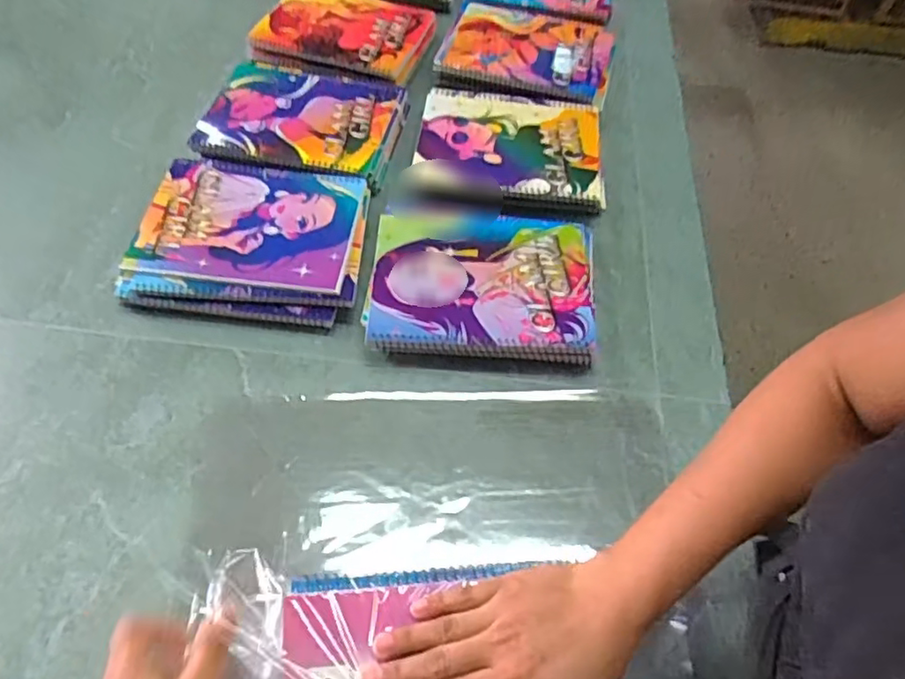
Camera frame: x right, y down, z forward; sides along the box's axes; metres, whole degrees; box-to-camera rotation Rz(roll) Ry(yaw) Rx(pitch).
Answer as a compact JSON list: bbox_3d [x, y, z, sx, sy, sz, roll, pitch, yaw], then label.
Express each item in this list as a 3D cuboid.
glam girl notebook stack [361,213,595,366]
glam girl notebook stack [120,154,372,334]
[{"bbox_3d":[0.031,-0.048,0.585,0.210,0.043,0.162,2,55,-3],"label":"glam girl notebook stack"},{"bbox_3d":[-0.191,-0.097,0.603,0.208,0.039,0.176,8,55,2],"label":"glam girl notebook stack"}]

